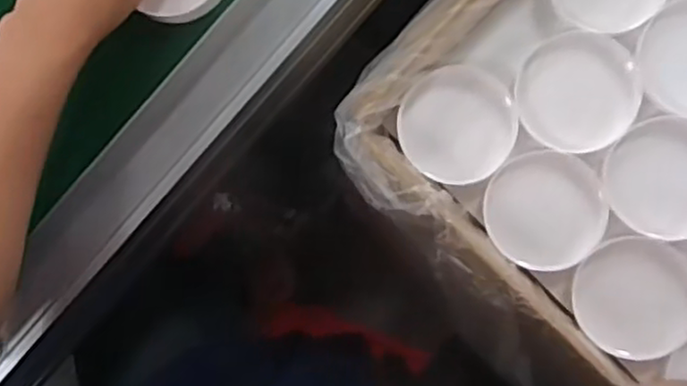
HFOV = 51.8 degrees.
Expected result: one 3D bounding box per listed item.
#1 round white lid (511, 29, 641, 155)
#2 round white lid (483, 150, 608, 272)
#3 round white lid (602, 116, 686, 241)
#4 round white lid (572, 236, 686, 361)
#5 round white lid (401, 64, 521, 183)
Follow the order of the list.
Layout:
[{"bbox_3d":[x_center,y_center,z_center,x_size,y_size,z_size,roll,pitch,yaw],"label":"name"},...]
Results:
[{"bbox_3d":[0.152,-0.066,0.459,0.074,0.011,0.076,11,85,7],"label":"round white lid"},{"bbox_3d":[0.132,0.012,0.466,0.074,0.008,0.075,6,85,6],"label":"round white lid"},{"bbox_3d":[0.207,-0.009,0.452,0.075,0.009,0.074,-1,84,5],"label":"round white lid"},{"bbox_3d":[0.187,0.068,0.454,0.074,0.009,0.075,-1,84,5],"label":"round white lid"},{"bbox_3d":[0.076,-0.046,0.471,0.075,0.009,0.077,-1,84,5],"label":"round white lid"}]

